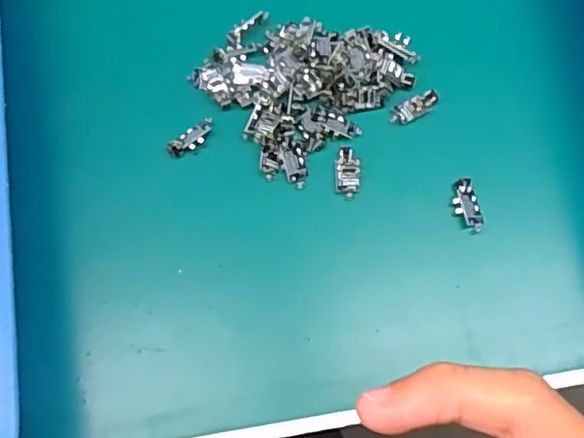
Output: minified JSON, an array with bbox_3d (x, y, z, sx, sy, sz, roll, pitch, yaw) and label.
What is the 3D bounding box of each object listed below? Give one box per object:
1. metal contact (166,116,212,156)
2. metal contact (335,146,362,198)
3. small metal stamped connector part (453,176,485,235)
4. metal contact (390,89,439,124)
[{"bbox_3d":[-0.051,-0.041,0.301,0.027,0.004,0.010,-35,72,-11],"label":"metal contact"},{"bbox_3d":[0.027,-0.023,0.292,0.012,0.005,0.025,3,69,4],"label":"metal contact"},{"bbox_3d":[0.084,-0.007,0.284,0.012,0.005,0.026,-9,69,-1],"label":"small metal stamped connector part"},{"bbox_3d":[0.062,-0.057,0.303,0.027,0.004,0.010,-27,70,-8],"label":"metal contact"}]

